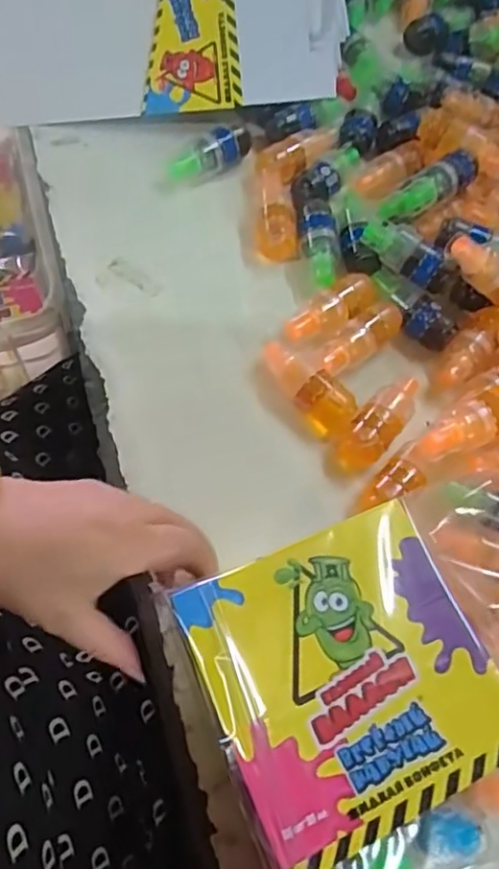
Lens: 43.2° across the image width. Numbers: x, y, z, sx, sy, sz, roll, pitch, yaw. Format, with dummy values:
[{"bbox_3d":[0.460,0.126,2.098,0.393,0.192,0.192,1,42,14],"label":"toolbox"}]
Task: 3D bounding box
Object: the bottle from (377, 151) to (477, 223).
[{"bbox_3d":[0.145,-0.198,0.506,0.085,0.031,0.033,-29,69,6],"label":"bottle"}]

